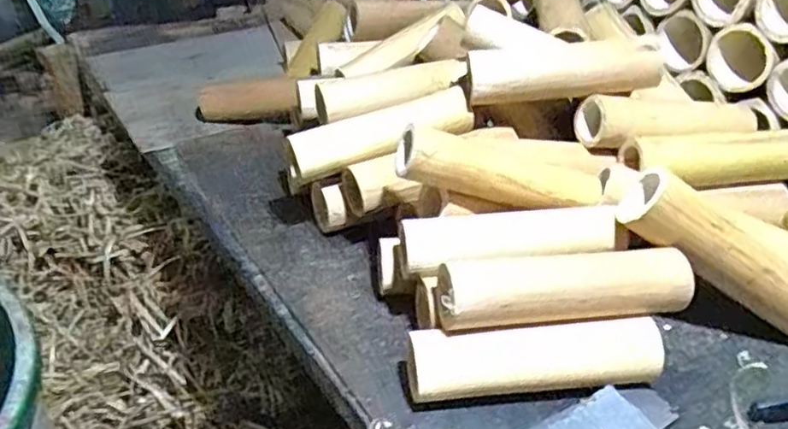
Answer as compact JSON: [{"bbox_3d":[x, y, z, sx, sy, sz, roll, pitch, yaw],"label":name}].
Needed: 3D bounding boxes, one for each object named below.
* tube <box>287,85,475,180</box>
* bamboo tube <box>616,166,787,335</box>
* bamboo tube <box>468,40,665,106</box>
[{"bbox_3d":[-0.010,-0.078,0.624,0.180,0.040,0.041,-16,39,-18],"label":"tube"},{"bbox_3d":[0.266,0.033,0.509,0.181,0.056,0.043,34,42,-3],"label":"bamboo tube"},{"bbox_3d":[0.161,-0.139,0.628,0.178,0.048,0.042,-3,37,-2],"label":"bamboo tube"}]

